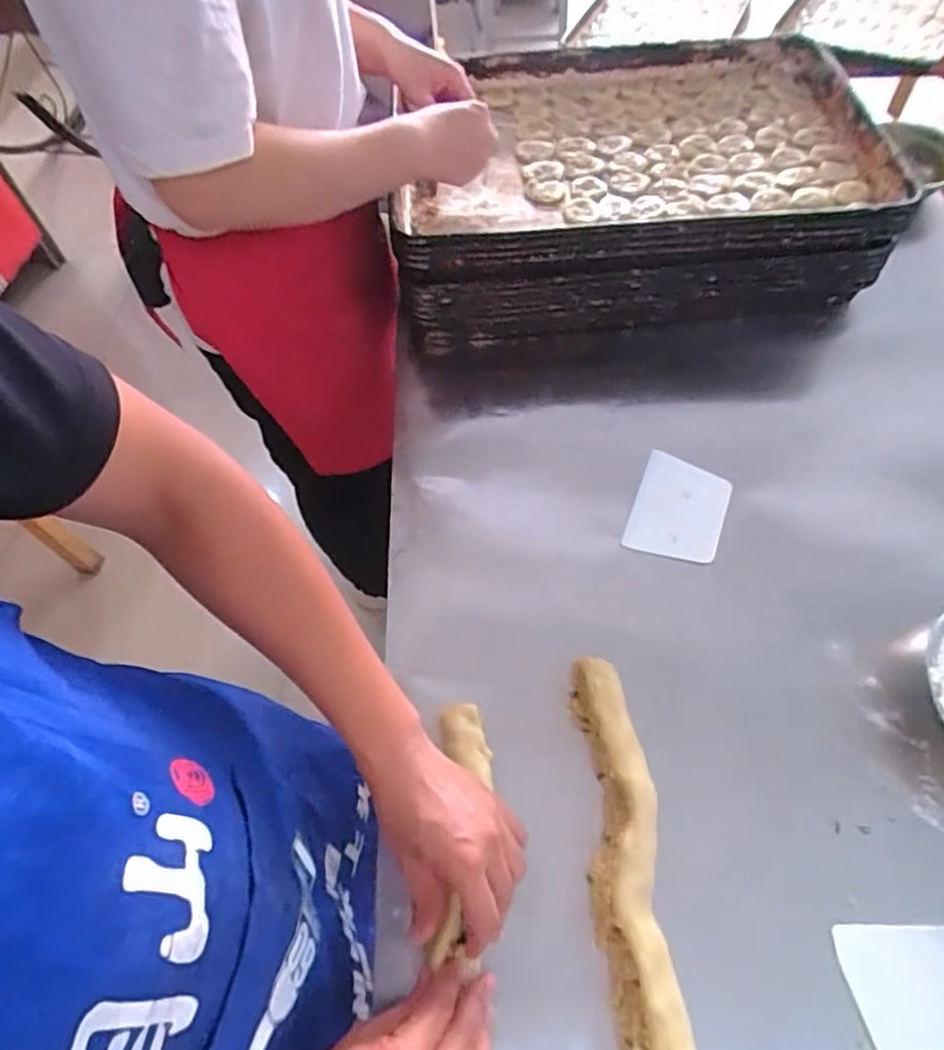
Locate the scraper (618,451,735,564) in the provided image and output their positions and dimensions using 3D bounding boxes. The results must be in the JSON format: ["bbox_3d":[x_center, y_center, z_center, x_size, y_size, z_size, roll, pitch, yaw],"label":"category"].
[{"bbox_3d":[0.228,-0.018,0.708,0.095,0.012,0.125,19,63,13],"label":"scraper"}]

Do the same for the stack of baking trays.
[{"bbox_3d":[0.202,-0.453,0.884,0.578,0.164,0.412,-3,59,2],"label":"stack of baking trays"}]

